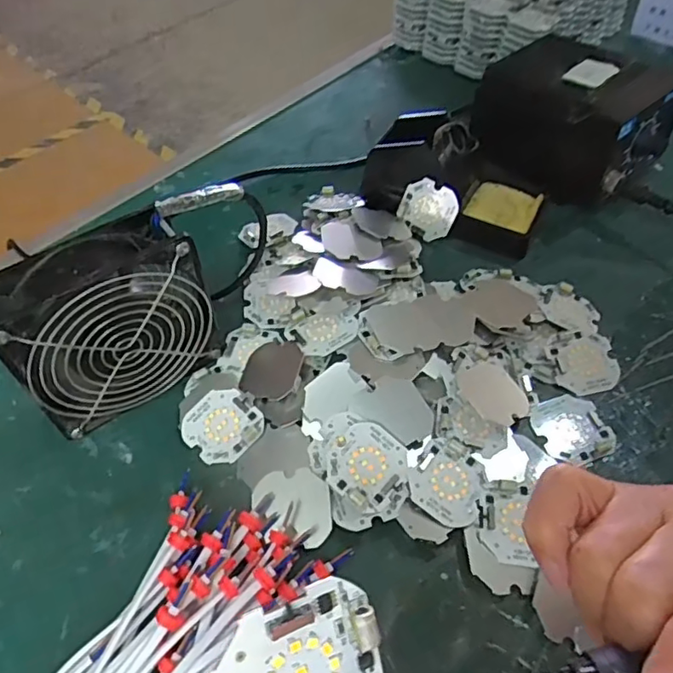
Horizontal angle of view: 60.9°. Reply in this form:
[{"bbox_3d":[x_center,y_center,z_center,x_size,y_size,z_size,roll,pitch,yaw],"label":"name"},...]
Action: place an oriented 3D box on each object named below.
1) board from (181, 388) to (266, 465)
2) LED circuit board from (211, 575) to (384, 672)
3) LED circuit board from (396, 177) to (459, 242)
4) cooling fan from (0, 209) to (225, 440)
[{"bbox_3d":[-0.075,0.058,0.378,0.046,0.009,0.046,37,62,26],"label":"board"},{"bbox_3d":[-0.009,0.094,0.155,0.046,0.007,0.043,-16,95,-24],"label":"LED circuit board"},{"bbox_3d":[0.076,-0.107,0.479,0.047,0.045,0.004,35,35,13],"label":"LED circuit board"},{"bbox_3d":[-0.139,-0.005,0.361,0.116,0.117,0.043,-31,58,-20],"label":"cooling fan"}]

